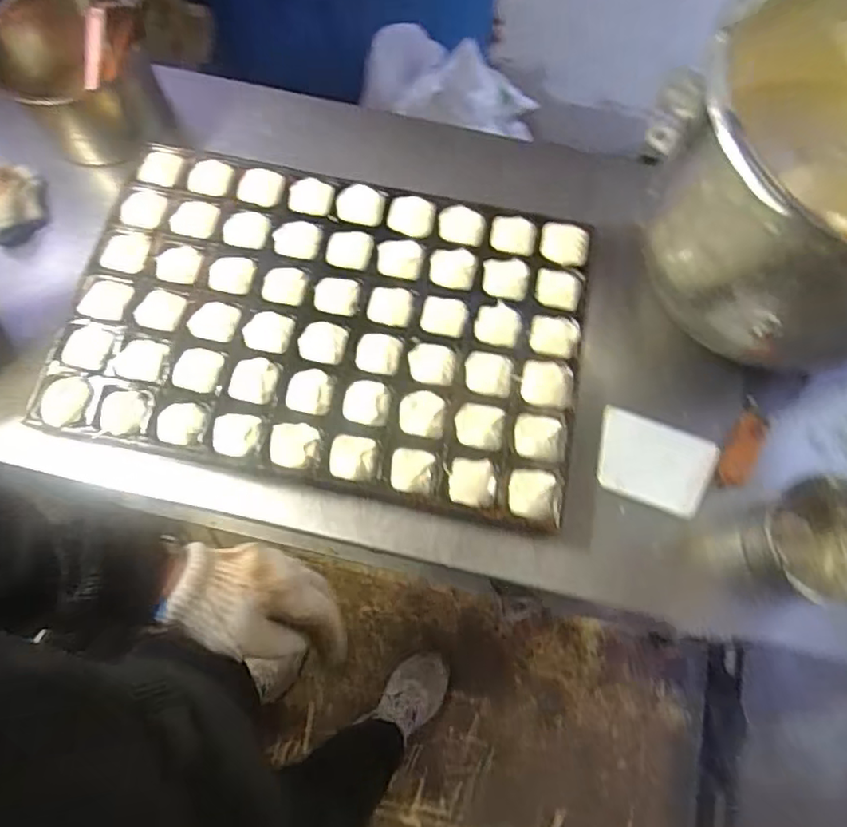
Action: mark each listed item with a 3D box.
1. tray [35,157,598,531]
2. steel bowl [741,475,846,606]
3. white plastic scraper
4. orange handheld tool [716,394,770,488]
[{"bbox_3d":[-0.107,-0.110,0.708,0.578,0.031,0.384,11,70,1],"label":"tray"},{"bbox_3d":[0.414,0.140,0.642,0.132,0.084,0.129,-7,70,-6],"label":"steel bowl"},{"bbox_3d":[0.265,0.057,0.696,0.131,0.006,0.099,21,69,8],"label":"white plastic scraper"},{"bbox_3d":[0.379,0.036,0.714,0.039,0.011,0.111,23,85,5],"label":"orange handheld tool"}]

